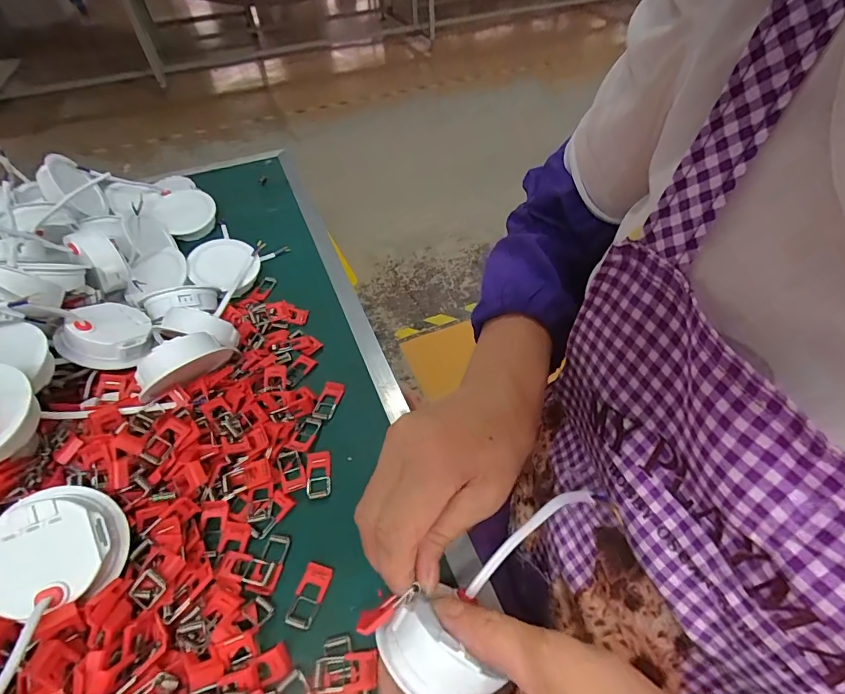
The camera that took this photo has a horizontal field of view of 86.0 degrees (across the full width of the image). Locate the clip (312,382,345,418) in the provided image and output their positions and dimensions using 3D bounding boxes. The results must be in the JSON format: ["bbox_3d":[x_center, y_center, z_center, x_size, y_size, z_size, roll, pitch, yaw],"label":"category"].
[{"bbox_3d":[-0.081,0.046,0.390,0.018,0.006,0.038,5,48,7],"label":"clip"}]

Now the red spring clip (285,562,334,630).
[{"bbox_3d":[-0.072,0.158,0.289,0.018,0.004,0.037,11,49,13],"label":"red spring clip"}]

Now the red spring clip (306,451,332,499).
[{"bbox_3d":[-0.079,0.096,0.344,0.018,0.004,0.037,-10,48,-6],"label":"red spring clip"}]

